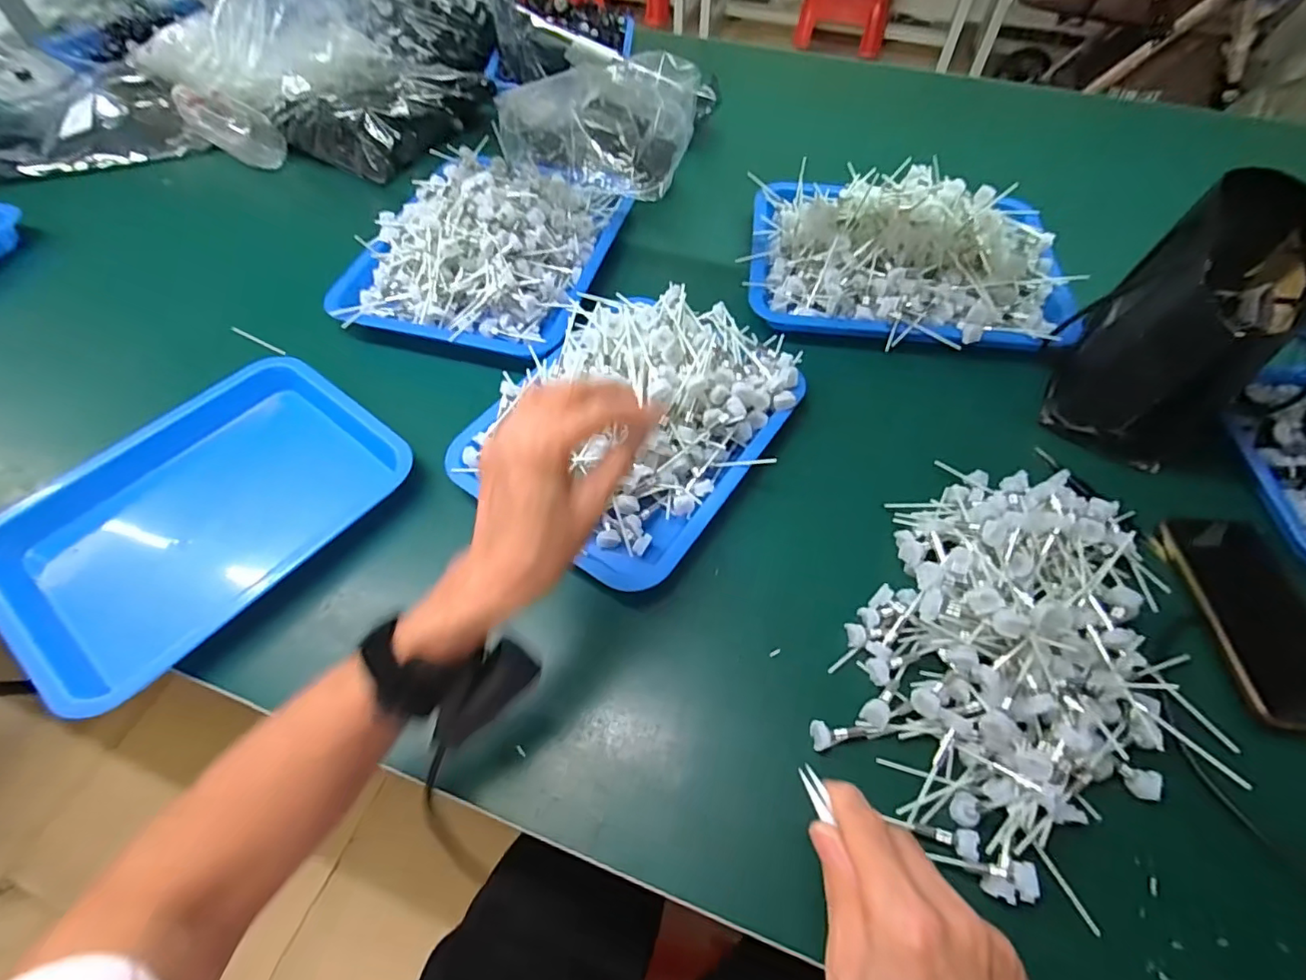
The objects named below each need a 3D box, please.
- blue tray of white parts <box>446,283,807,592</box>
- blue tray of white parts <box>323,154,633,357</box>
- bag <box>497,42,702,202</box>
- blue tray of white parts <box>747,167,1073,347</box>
[{"bbox_3d":[-0.012,-0.075,0.478,0.211,0.076,0.280,29,62,17],"label":"blue tray of white parts"},{"bbox_3d":[-0.187,-0.282,0.627,0.264,0.078,0.285,10,58,7],"label":"blue tray of white parts"},{"bbox_3d":[-0.059,-0.448,0.687,0.211,0.113,0.138,5,58,4],"label":"bag"},{"bbox_3d":[0.271,-0.256,0.605,0.336,0.068,0.238,14,59,9],"label":"blue tray of white parts"}]

